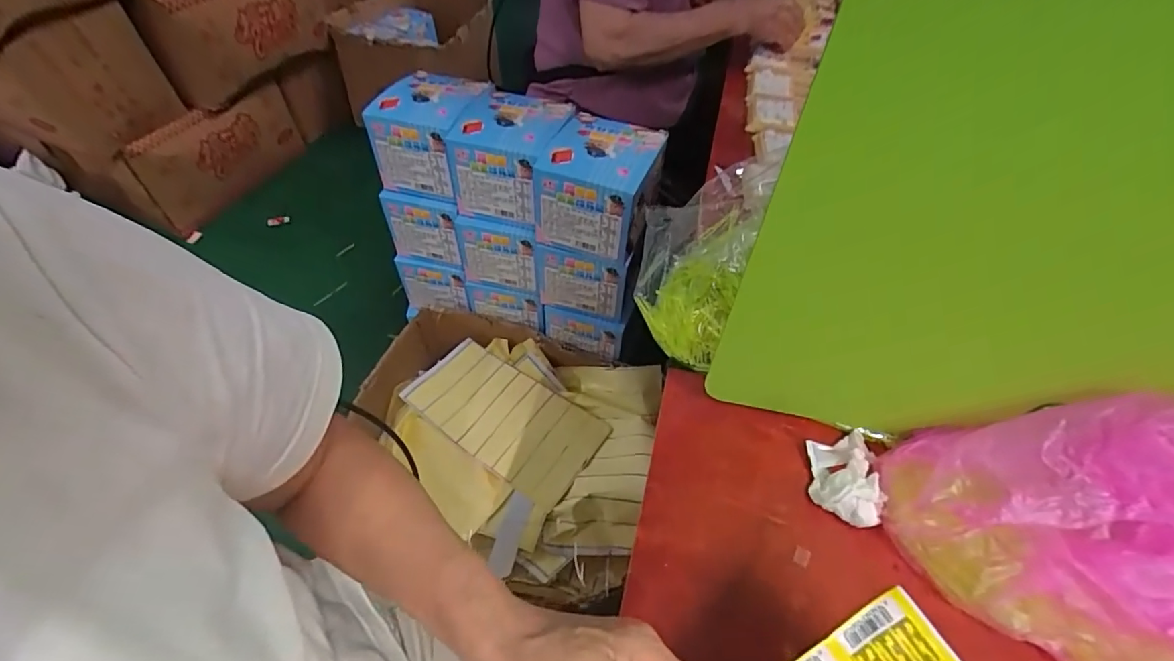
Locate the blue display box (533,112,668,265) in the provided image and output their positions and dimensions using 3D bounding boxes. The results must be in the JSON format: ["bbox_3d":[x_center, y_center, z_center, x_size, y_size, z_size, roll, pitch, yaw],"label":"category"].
[{"bbox_3d":[0.021,-0.222,0.782,0.152,0.126,0.183,16,53,12],"label":"blue display box"}]

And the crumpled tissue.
[{"bbox_3d":[0.196,0.107,0.395,0.045,0.027,0.072,8,53,6],"label":"crumpled tissue"}]

